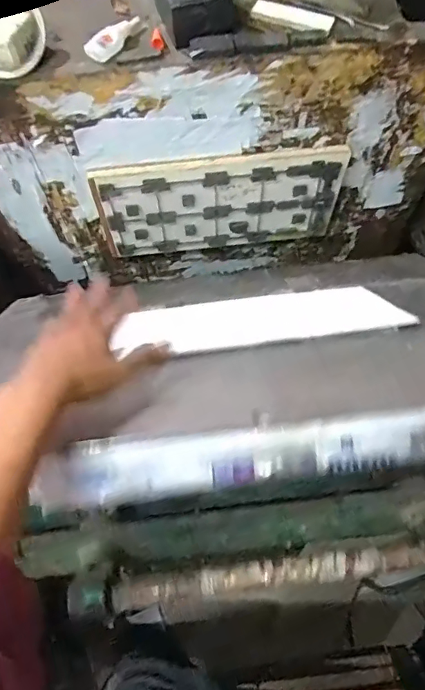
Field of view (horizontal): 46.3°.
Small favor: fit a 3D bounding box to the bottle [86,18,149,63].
[{"bbox_3d":[-0.118,-0.379,0.610,0.026,0.023,0.087,29,63,19],"label":"bottle"}]

